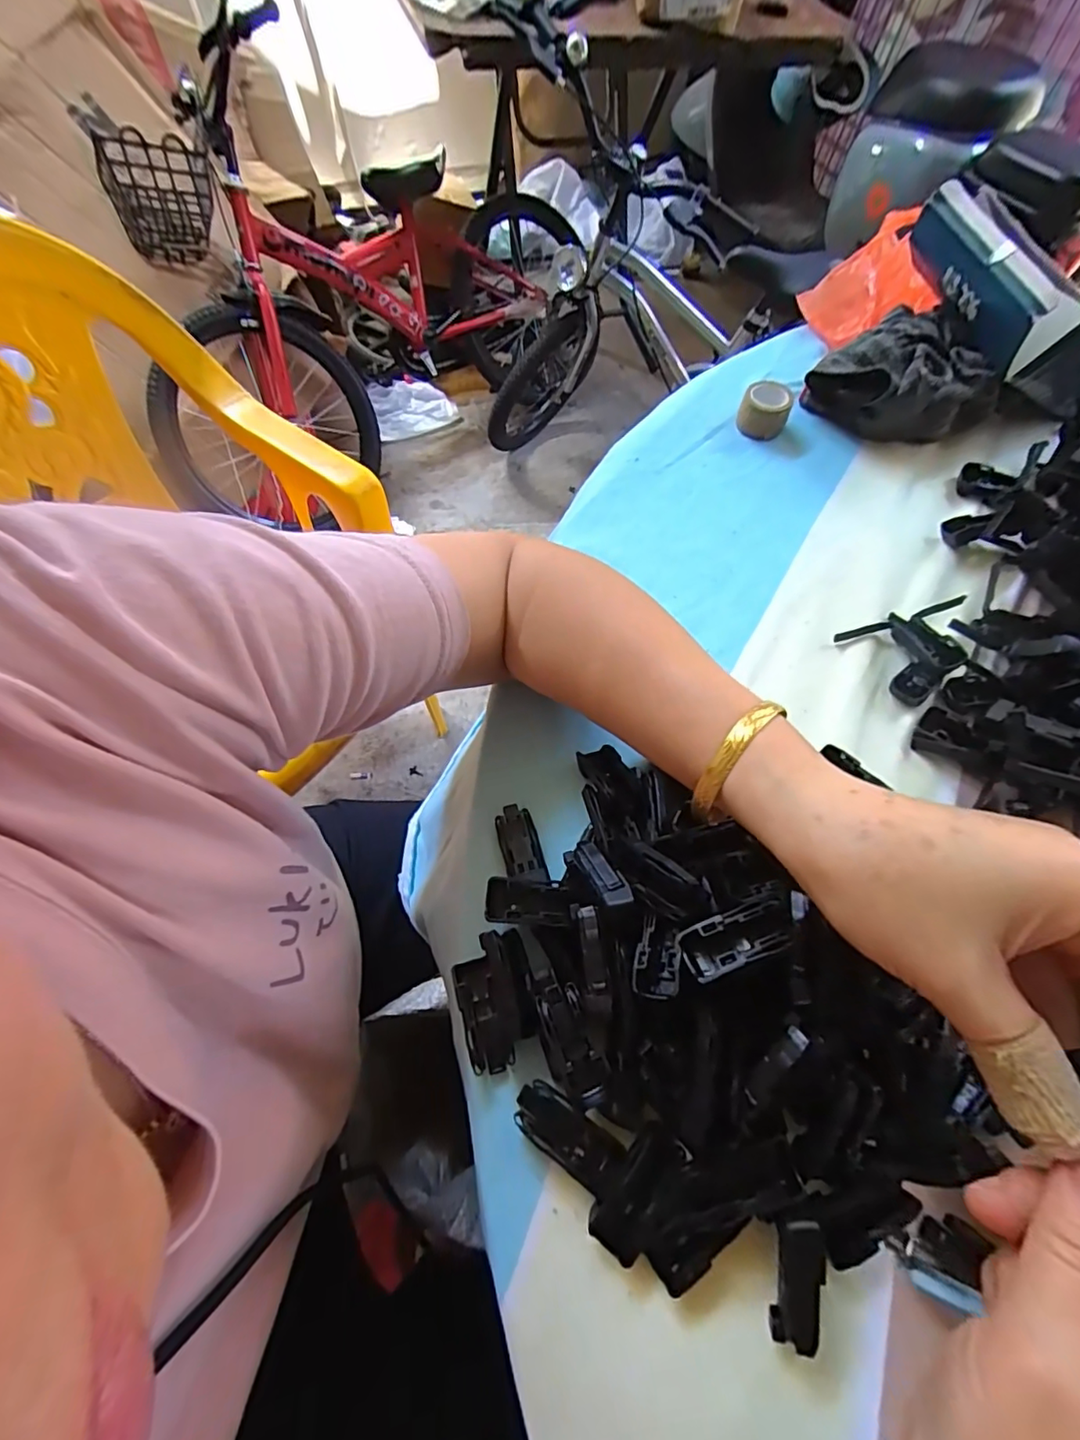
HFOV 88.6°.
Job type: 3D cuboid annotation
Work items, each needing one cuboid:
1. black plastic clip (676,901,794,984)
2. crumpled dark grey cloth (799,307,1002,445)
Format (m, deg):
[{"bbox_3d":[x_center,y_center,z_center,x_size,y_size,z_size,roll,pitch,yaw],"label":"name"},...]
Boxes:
[{"bbox_3d":[0.077,0.085,0.217,0.041,0.012,0.019,-19,67,-11],"label":"black plastic clip"},{"bbox_3d":[0.280,-0.262,0.432,0.100,0.058,0.106,-25,68,-13],"label":"crumpled dark grey cloth"}]

